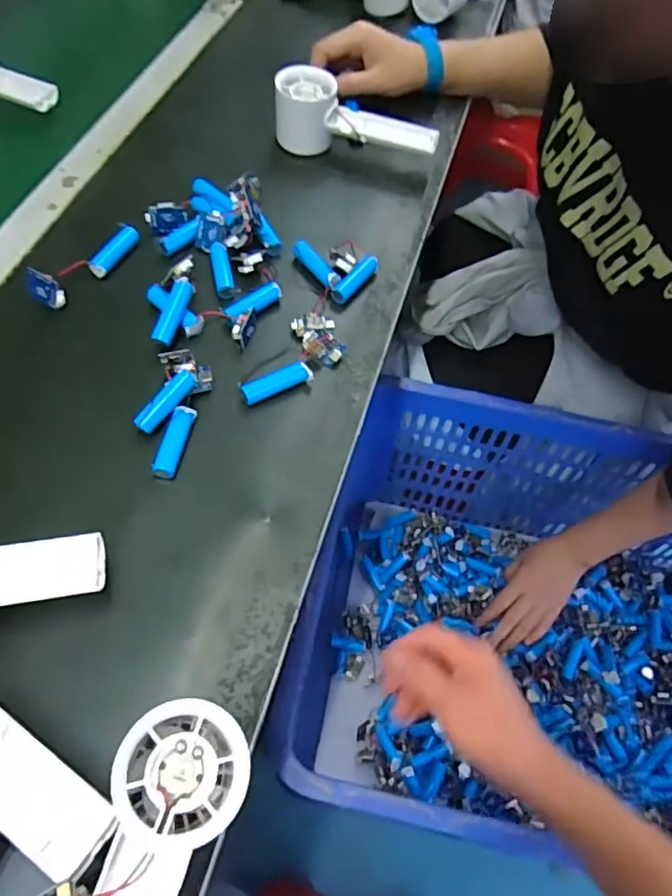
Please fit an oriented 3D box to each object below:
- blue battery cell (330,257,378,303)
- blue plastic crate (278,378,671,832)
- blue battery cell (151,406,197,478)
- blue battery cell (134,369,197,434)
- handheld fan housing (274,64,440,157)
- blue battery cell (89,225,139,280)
[{"bbox_3d":[0.016,-0.140,0.483,0.012,0.015,0.052,37,63,14],"label":"blue battery cell"},{"bbox_3d":[0.274,0.208,0.669,0.588,0.297,0.411,17,60,3],"label":"blue plastic crate"},{"bbox_3d":[-0.109,-0.004,0.394,0.014,0.015,0.049,14,60,2],"label":"blue battery cell"},{"bbox_3d":[-0.117,-0.032,0.402,0.014,0.011,0.050,38,83,18],"label":"blue battery cell"},{"bbox_3d":[0.018,-0.308,0.559,0.157,0.061,0.052,16,60,3],"label":"handheld fan housing"},{"bbox_3d":[-0.183,-0.163,0.481,0.015,0.018,0.053,24,61,8],"label":"blue battery cell"}]

